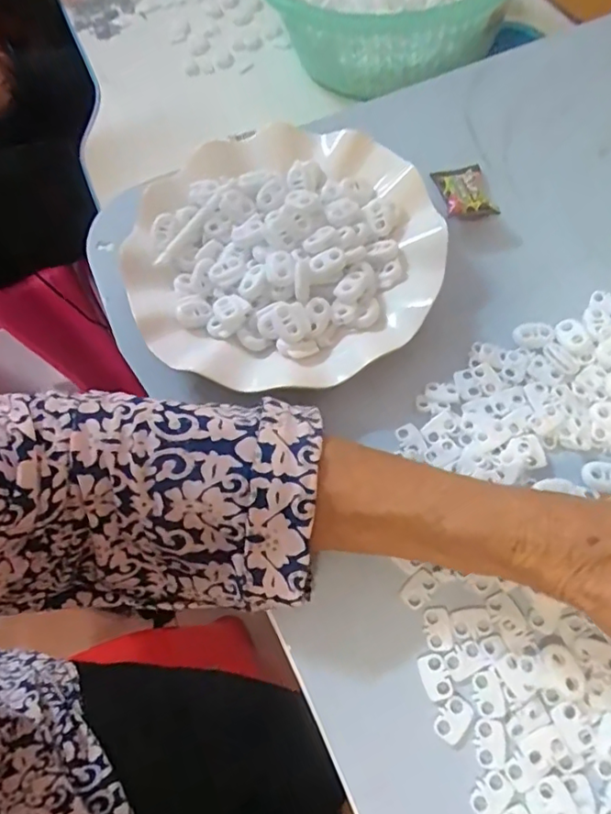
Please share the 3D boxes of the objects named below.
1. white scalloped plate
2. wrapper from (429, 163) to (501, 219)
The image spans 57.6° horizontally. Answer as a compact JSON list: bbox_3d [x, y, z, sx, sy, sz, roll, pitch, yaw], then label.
[{"bbox_3d":[-0.010,-0.096,0.324,0.174,0.019,0.180,-7,62,4],"label":"white scalloped plate"},{"bbox_3d":[0.101,-0.138,0.350,0.031,0.009,0.048,-8,62,3],"label":"wrapper"}]

